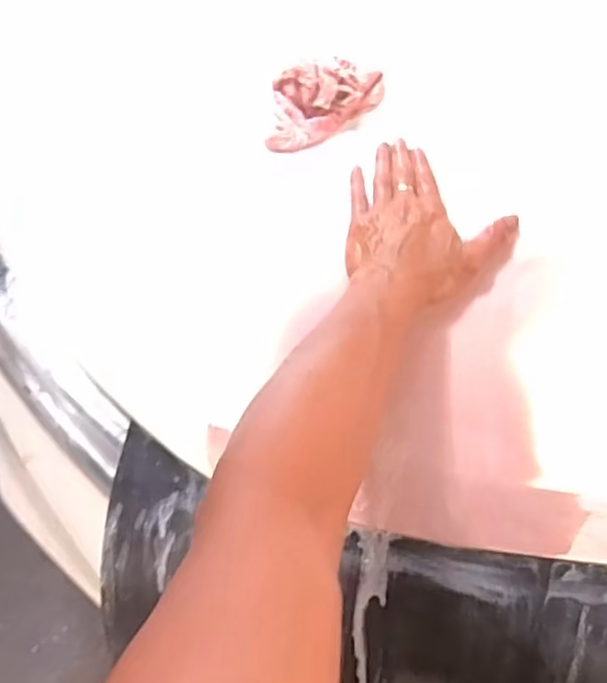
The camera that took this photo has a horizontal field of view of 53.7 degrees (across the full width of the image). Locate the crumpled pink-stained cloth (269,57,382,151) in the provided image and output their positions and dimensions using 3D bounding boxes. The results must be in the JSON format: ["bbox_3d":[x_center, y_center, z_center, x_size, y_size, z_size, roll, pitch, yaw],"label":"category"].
[{"bbox_3d":[0.022,-0.225,0.562,0.121,0.052,0.059,-10,54,-3],"label":"crumpled pink-stained cloth"}]

